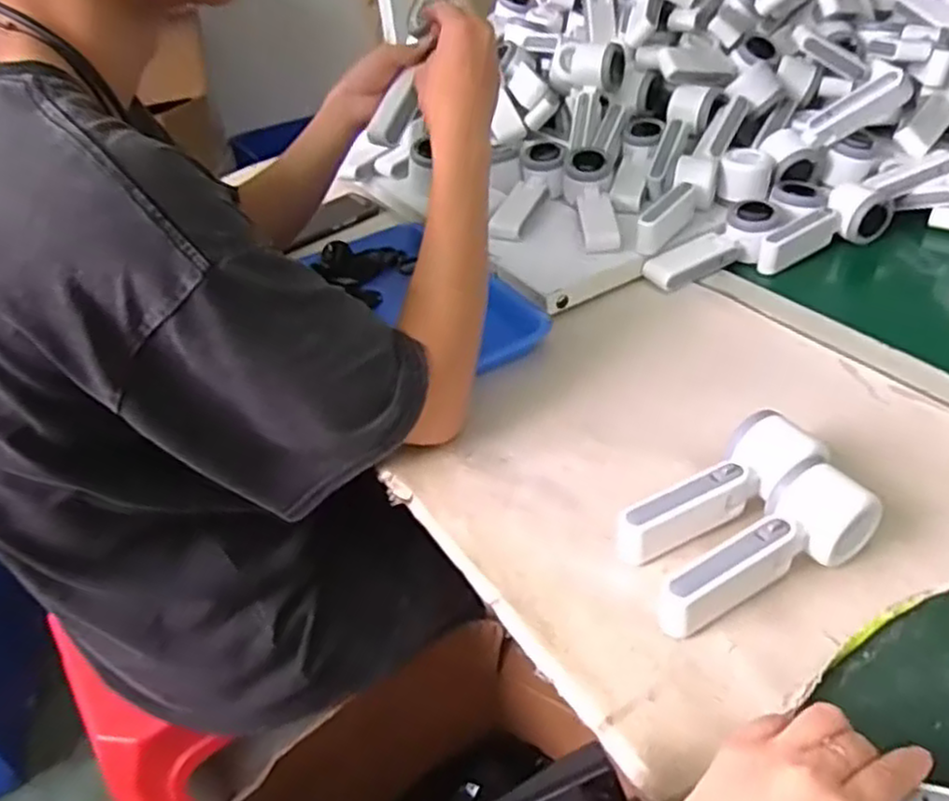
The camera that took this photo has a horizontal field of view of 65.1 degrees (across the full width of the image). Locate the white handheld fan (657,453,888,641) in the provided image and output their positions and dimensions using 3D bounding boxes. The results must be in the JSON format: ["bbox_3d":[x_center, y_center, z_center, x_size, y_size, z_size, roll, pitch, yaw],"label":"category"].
[{"bbox_3d":[0.190,0.102,0.487,0.169,0.057,0.060,-27,42,-25],"label":"white handheld fan"}]

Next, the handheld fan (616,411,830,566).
[{"bbox_3d":[0.176,0.070,0.529,0.163,0.059,0.055,-23,40,-20],"label":"handheld fan"}]

